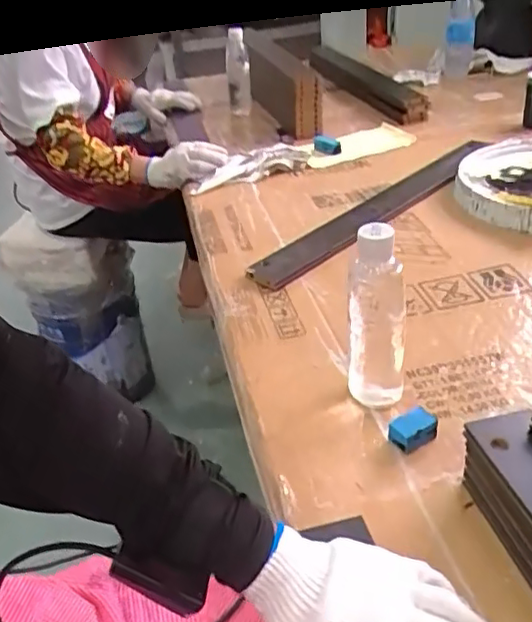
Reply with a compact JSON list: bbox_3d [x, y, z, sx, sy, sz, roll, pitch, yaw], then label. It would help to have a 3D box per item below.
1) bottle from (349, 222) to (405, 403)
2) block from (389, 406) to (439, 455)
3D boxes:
[{"bbox_3d":[0.106,-0.001,0.584,0.055,0.183,0.055,2,35,12],"label":"bottle"},{"bbox_3d":[0.137,0.111,0.571,0.042,0.029,0.024,-23,38,-23],"label":"block"}]

